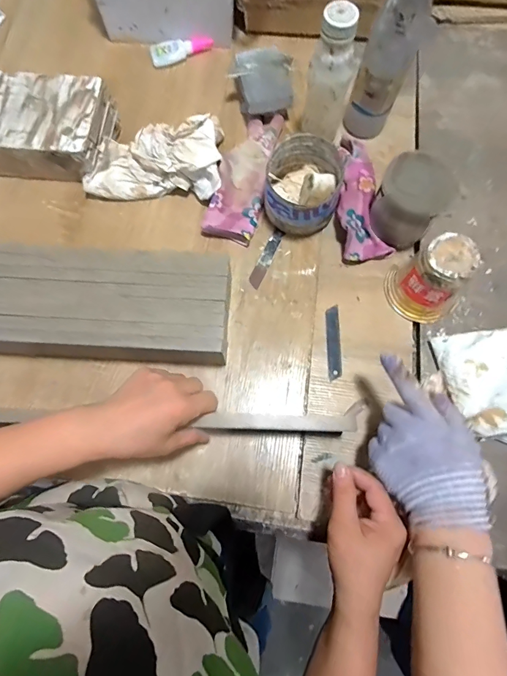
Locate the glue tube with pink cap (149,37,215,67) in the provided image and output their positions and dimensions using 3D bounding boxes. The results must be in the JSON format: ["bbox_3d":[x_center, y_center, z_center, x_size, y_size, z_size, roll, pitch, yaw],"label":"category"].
[{"bbox_3d":[-0.118,-0.474,0.591,0.103,0.023,0.030,-9,75,-2],"label":"glue tube with pink cap"}]

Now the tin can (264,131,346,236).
[{"bbox_3d":[0.067,-0.203,0.488,0.097,0.077,0.109,19,76,5],"label":"tin can"}]

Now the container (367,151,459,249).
[{"bbox_3d":[0.197,-0.172,0.462,0.079,0.109,0.091,27,77,7],"label":"container"}]

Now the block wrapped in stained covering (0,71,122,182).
[{"bbox_3d":[-0.370,-0.311,0.528,0.314,0.062,0.140,3,75,1],"label":"block wrapped in stained covering"}]

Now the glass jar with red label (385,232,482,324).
[{"bbox_3d":[0.221,-0.073,0.441,0.079,0.093,0.089,-27,77,-7],"label":"glass jar with red label"}]

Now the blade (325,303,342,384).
[{"bbox_3d":[0.104,0.006,0.468,0.017,0.004,0.098,-1,74,8],"label":"blade"}]

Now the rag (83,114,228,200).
[{"bbox_3d":[-0.143,-0.266,0.515,0.199,0.061,0.126,4,75,1],"label":"rag"}]

